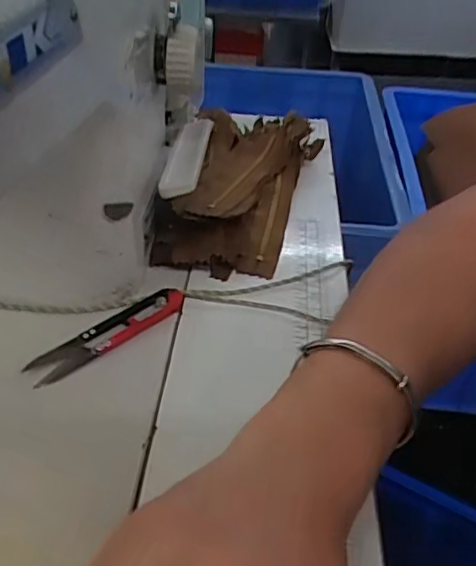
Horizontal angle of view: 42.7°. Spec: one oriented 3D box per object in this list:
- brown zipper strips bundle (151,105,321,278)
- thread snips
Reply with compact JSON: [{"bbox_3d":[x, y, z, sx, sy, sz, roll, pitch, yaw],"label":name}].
[{"bbox_3d":[-0.002,-0.088,0.515,0.113,0.041,0.236,12,37,11],"label":"brown zipper strips bundle"},{"bbox_3d":[-0.076,0.029,0.367,0.104,0.011,0.021,-27,46,-35],"label":"thread snips"}]

